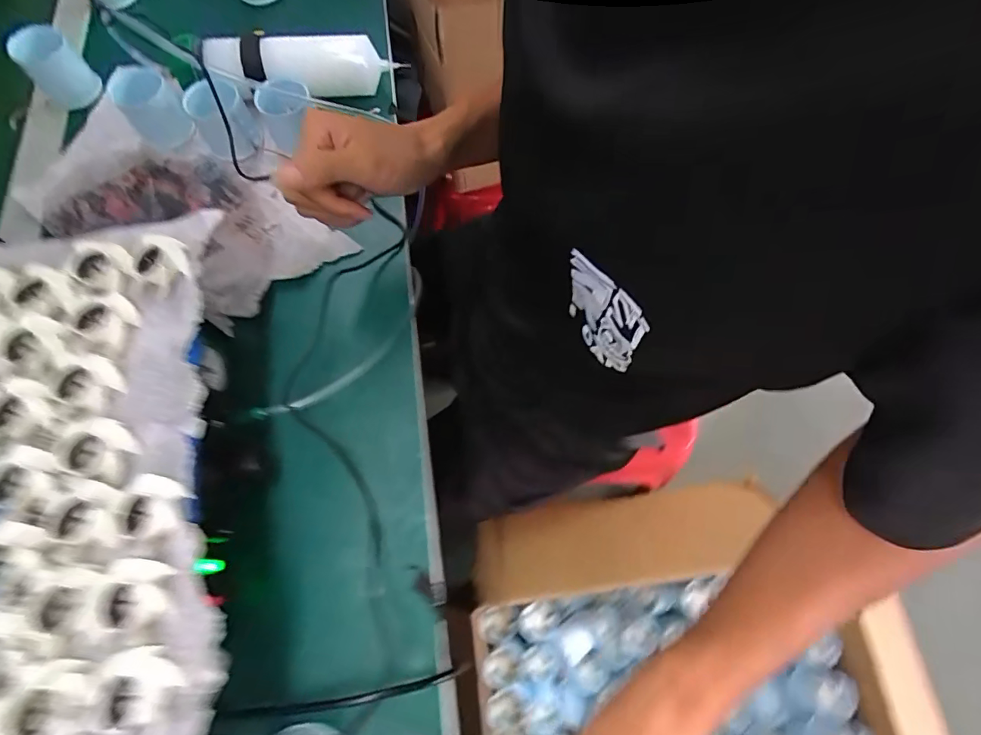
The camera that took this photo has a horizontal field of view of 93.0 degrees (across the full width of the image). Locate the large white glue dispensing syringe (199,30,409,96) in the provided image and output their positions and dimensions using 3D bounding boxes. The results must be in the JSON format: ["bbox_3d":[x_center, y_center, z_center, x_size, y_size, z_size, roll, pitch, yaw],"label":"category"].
[{"bbox_3d":[-0.188,-0.313,0.479,0.192,0.041,0.047,-8,70,-20],"label":"large white glue dispensing syringe"}]

